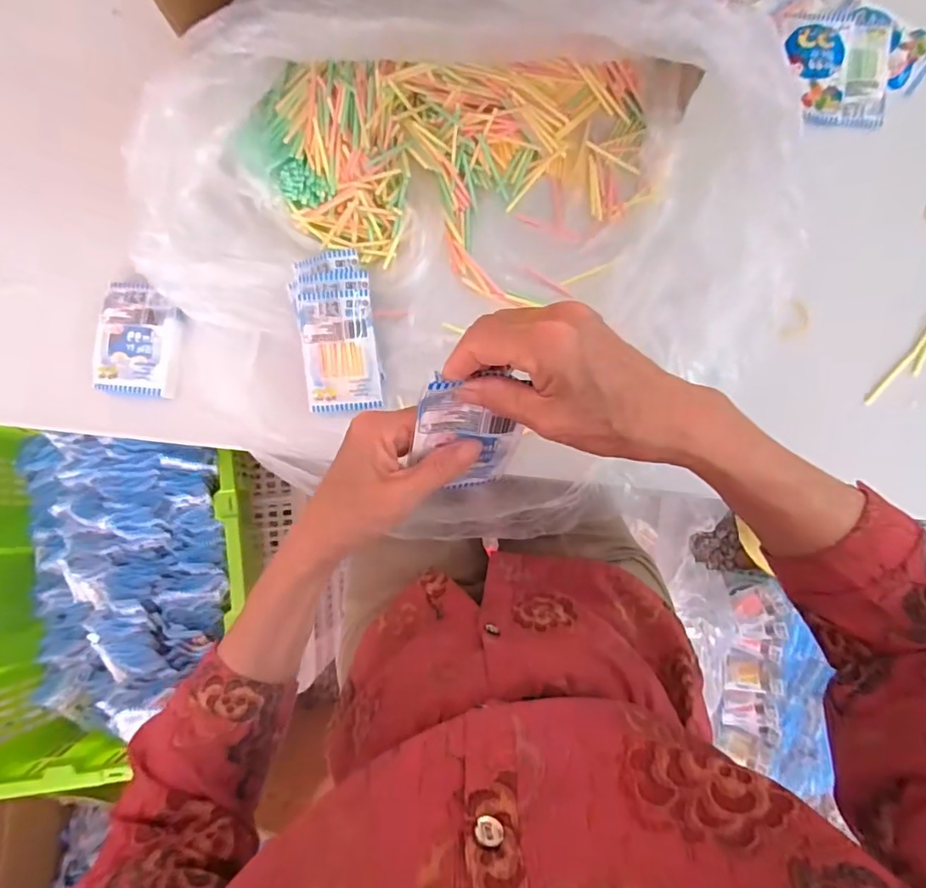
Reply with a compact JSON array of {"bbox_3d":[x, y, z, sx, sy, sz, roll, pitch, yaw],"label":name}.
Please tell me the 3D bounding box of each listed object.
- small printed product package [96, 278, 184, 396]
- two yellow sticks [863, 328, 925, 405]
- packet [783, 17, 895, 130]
[{"bbox_3d":[-0.295,-0.095,0.476,0.075,0.012,0.103,6,84,2],"label":"small printed product package"},{"bbox_3d":[0.418,-0.102,0.468,0.025,0.007,0.169,35,86,5],"label":"two yellow sticks"},{"bbox_3d":[0.356,-0.361,0.496,0.095,0.009,0.108,6,84,2],"label":"packet"}]

